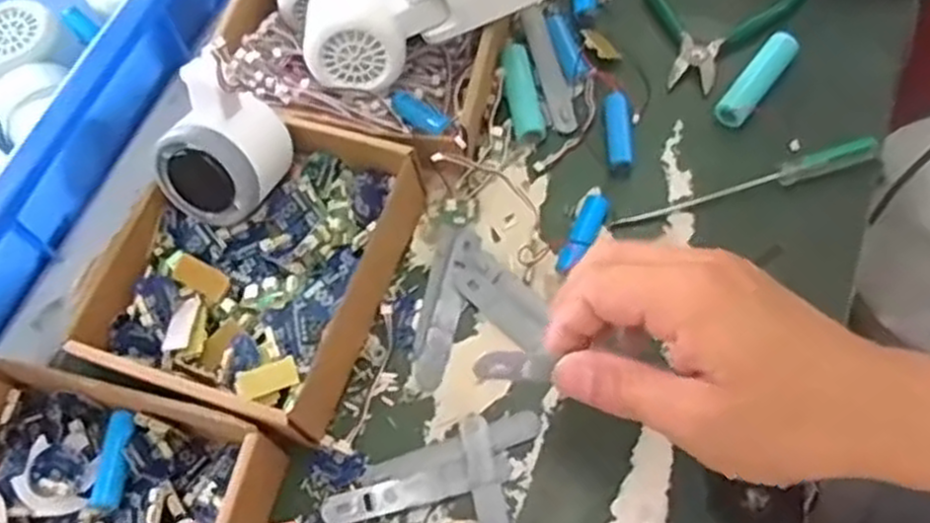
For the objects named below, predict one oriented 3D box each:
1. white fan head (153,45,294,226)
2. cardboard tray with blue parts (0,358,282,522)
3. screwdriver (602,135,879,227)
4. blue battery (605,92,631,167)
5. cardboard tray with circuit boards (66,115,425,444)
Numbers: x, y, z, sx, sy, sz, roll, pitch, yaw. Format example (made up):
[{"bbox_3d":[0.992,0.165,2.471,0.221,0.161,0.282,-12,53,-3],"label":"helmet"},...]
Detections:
[{"bbox_3d":[-0.136,-0.069,0.414,0.060,0.087,0.052,-4,36,19],"label":"white fan head"},{"bbox_3d":[-0.190,0.131,0.371,0.167,0.045,0.141,14,67,12],"label":"cardboard tray with blue parts"},{"bbox_3d":[0.160,-0.043,0.440,0.156,0.012,0.012,-17,69,6],"label":"screwdriver"},{"bbox_3d":[0.092,-0.078,0.463,0.013,0.010,0.048,-1,65,5],"label":"blue battery"},{"bbox_3d":[-0.115,-0.002,0.418,0.142,0.039,0.164,17,68,14],"label":"cardboard tray with circuit boards"}]

